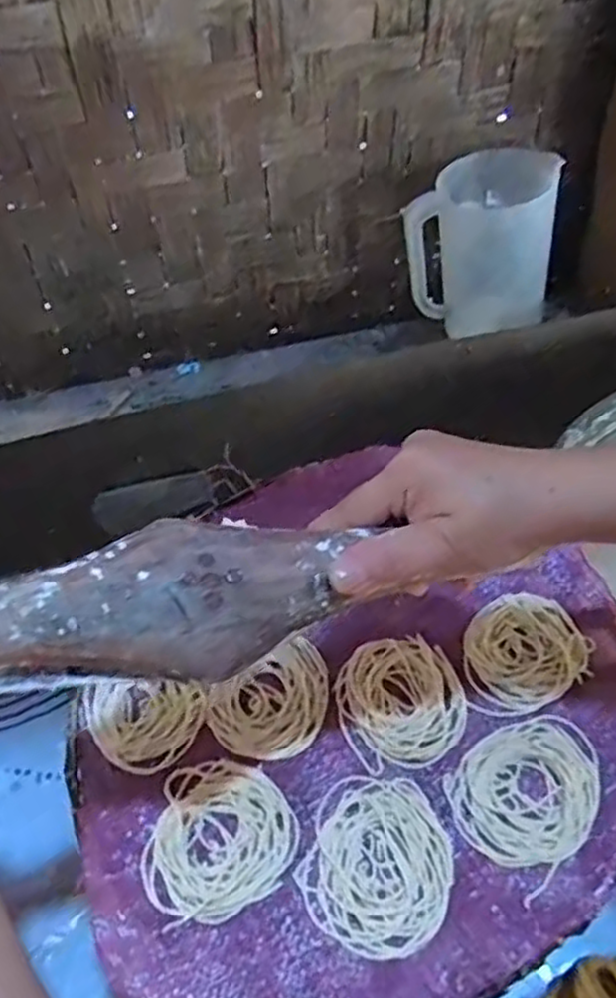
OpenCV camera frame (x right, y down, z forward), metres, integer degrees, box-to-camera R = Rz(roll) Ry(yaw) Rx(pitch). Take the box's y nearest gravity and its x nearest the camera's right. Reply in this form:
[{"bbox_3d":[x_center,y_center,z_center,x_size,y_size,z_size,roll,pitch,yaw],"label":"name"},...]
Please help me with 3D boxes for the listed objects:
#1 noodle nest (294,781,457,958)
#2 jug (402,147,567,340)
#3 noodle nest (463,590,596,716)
[{"bbox_3d":[0.037,0.189,0.383,0.074,0.007,0.082,18,55,14],"label":"noodle nest"},{"bbox_3d":[0.164,-0.253,0.734,0.145,0.159,0.092,-4,51,1],"label":"jug"},{"bbox_3d":[0.130,0.092,0.446,0.080,0.009,0.068,-25,54,-15],"label":"noodle nest"}]

